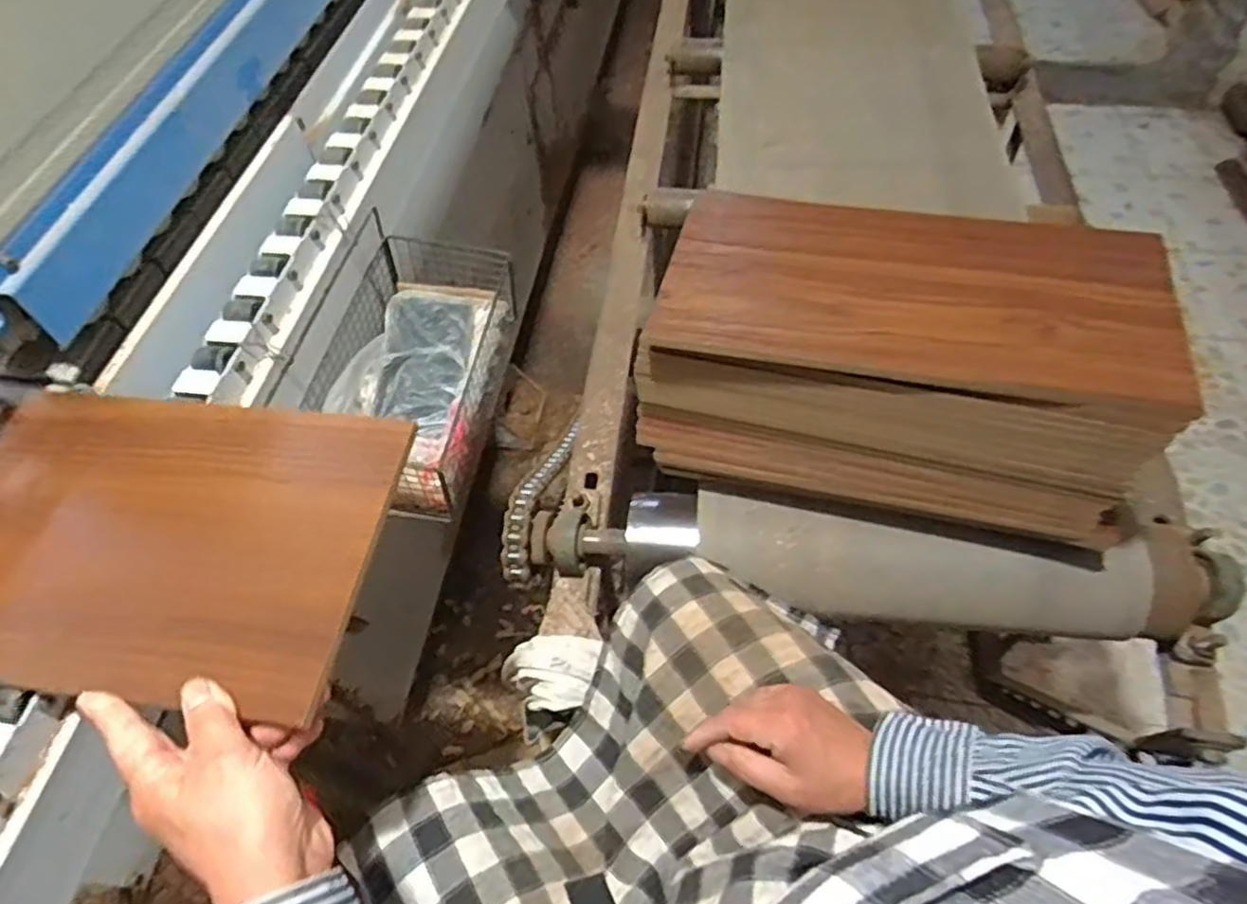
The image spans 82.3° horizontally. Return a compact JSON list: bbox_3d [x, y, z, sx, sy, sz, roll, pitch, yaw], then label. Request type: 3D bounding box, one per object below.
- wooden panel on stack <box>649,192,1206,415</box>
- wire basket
[{"bbox_3d":[0.234,-0.137,0.581,0.382,0.016,0.208,11,56,12],"label":"wooden panel on stack"},{"bbox_3d":[-0.200,-0.087,0.668,0.136,0.112,0.259,7,57,6],"label":"wire basket"}]

